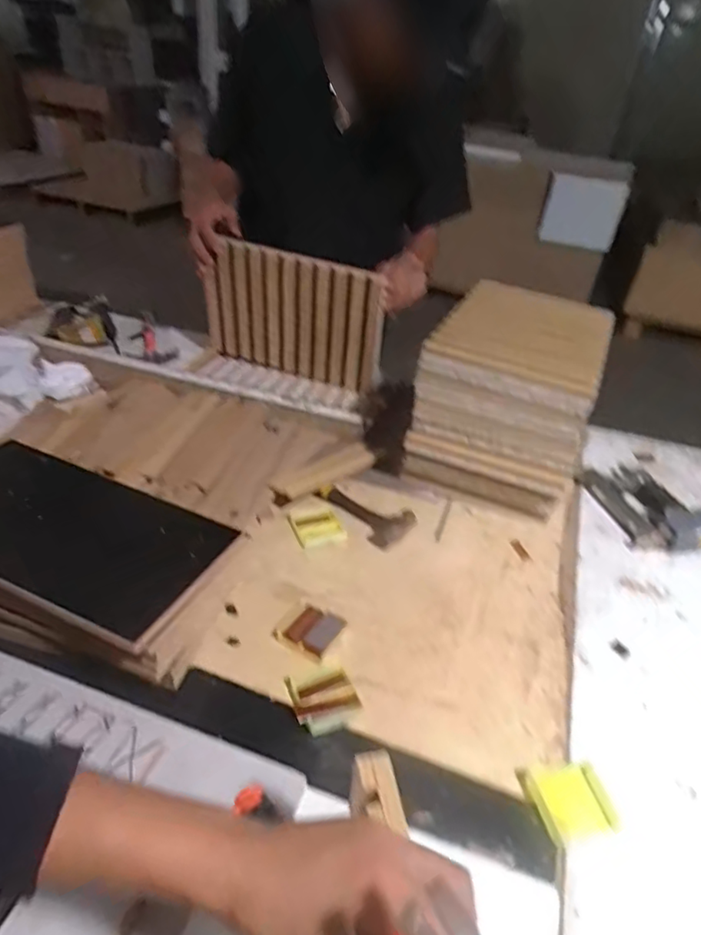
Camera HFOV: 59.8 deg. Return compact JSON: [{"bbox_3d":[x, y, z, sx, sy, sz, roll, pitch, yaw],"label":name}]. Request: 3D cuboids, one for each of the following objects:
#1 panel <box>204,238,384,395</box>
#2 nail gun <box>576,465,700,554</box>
[{"bbox_3d":[-0.106,-0.278,1.128,0.334,0.243,0.027,15,47,7],"label":"panel"},{"bbox_3d":[0.461,0.058,0.945,0.131,0.047,0.196,-7,38,-18],"label":"nail gun"}]

